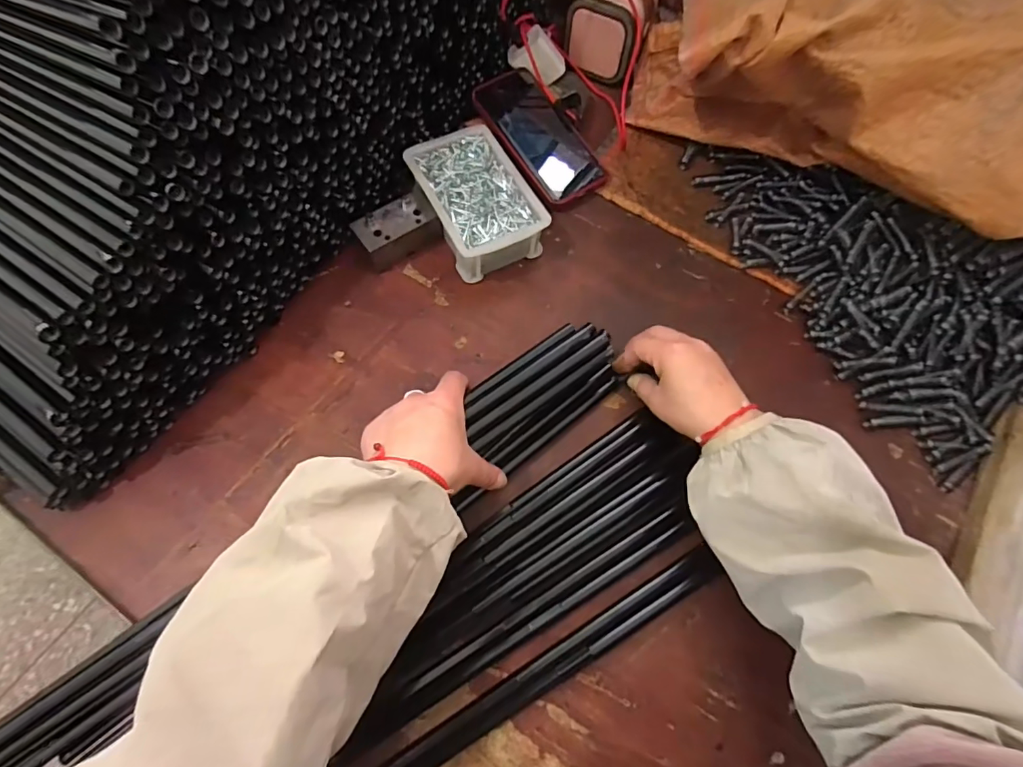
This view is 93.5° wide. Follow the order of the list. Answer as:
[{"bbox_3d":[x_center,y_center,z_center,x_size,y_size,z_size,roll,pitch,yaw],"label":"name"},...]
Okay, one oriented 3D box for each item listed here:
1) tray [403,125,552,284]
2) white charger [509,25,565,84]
[{"bbox_3d":[-0.038,-0.184,0.492,0.096,0.052,0.152,-25,71,-13],"label":"tray"},{"bbox_3d":[0.029,-0.371,0.553,0.044,0.062,0.048,18,90,47],"label":"white charger"}]

